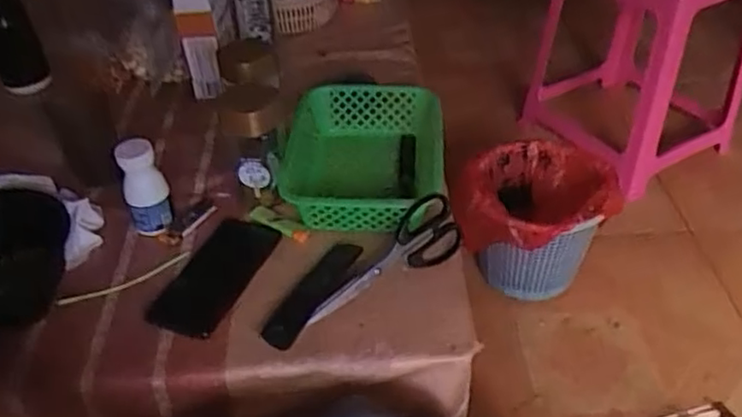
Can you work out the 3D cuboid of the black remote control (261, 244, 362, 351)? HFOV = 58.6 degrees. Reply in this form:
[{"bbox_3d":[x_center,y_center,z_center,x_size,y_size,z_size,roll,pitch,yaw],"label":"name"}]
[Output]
[{"bbox_3d":[-0.059,0.085,0.681,0.042,0.012,0.146,22,47,26],"label":"black remote control"}]

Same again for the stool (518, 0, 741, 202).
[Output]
[{"bbox_3d":[0.596,-0.361,1.485,0.391,0.462,0.407,-24,45,-23],"label":"stool"}]

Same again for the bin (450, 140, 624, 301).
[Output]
[{"bbox_3d":[0.303,0.018,1.188,0.225,0.245,0.222,-2,41,2],"label":"bin"}]

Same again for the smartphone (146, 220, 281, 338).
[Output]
[{"bbox_3d":[-0.167,0.071,0.715,0.074,0.014,0.160,11,43,20],"label":"smartphone"}]

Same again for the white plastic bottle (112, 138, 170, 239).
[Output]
[{"bbox_3d":[-0.254,-0.021,0.742,0.048,0.107,0.037,-20,44,-19],"label":"white plastic bottle"}]

